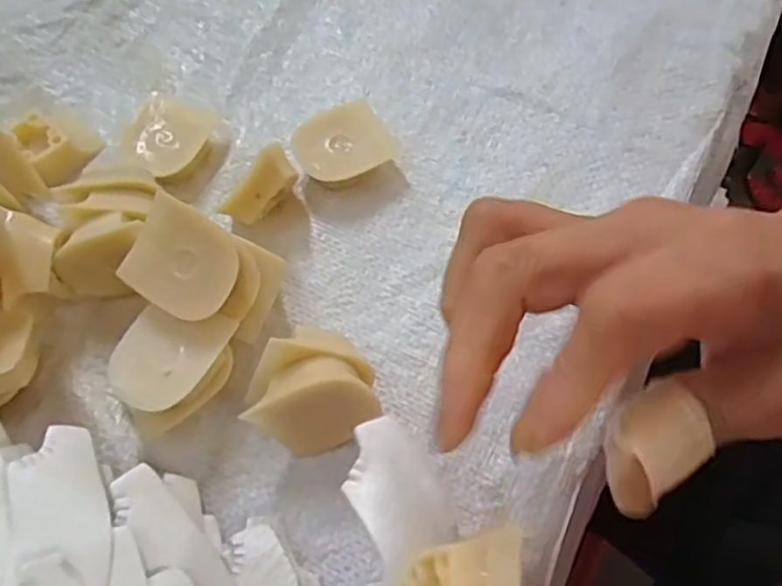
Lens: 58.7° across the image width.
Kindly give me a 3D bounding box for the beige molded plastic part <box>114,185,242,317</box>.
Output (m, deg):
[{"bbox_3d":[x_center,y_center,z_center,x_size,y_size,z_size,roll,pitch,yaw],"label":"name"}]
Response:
[{"bbox_3d":[-0.081,-0.012,0.269,0.044,0.004,0.039,29,90,12],"label":"beige molded plastic part"}]

